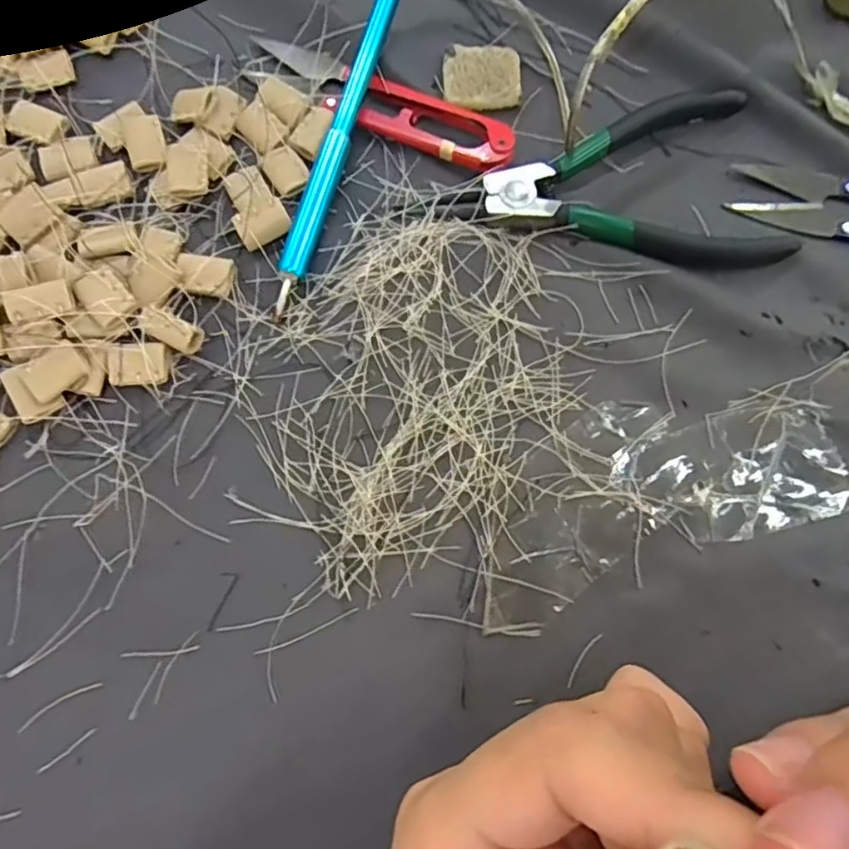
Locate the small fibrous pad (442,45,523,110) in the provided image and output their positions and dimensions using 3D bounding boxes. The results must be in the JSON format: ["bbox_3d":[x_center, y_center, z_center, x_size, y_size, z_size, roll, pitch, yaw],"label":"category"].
[{"bbox_3d":[0.024,-0.142,0.253,0.031,0.006,0.030,-3,76,-2],"label":"small fibrous pad"}]

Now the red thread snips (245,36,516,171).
[{"bbox_3d":[-0.017,-0.129,0.245,0.112,0.007,0.026,22,76,4],"label":"red thread snips"}]

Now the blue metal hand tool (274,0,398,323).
[{"bbox_3d":[-0.034,-0.108,0.236,0.010,0.015,0.141,16,76,3],"label":"blue metal hand tool"}]

